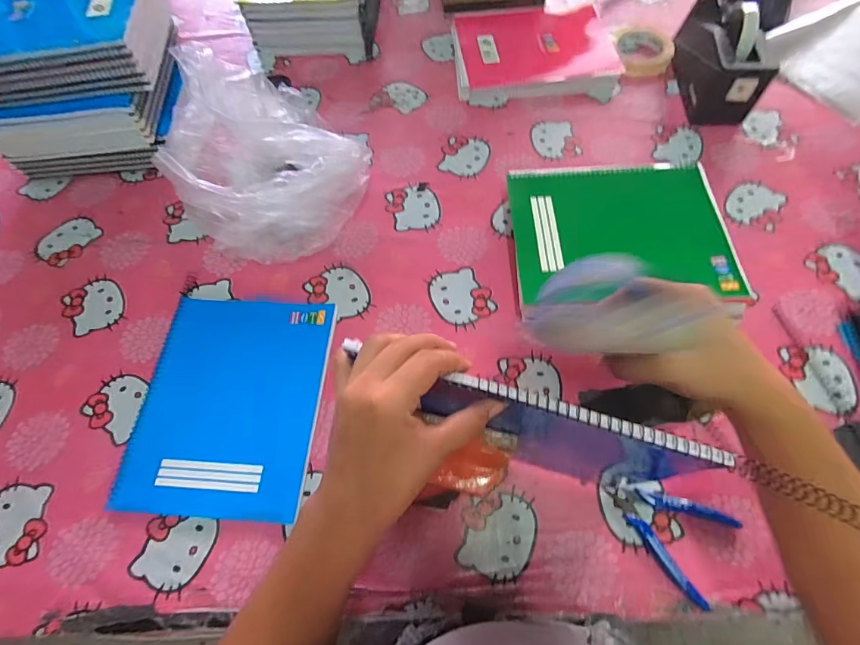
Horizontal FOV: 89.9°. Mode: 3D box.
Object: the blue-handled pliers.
[{"bbox_3d":[0.227,0.190,0.411,0.108,0.017,0.088,36,70,19],"label":"blue-handled pliers"}]

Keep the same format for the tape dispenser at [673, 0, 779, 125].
[{"bbox_3d":[0.440,-0.408,0.652,0.093,0.111,0.196,9,63,8],"label":"tape dispenser"}]

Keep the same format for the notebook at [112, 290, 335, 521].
[{"bbox_3d":[-0.225,0.082,0.487,0.197,0.014,0.246,2,63,4],"label":"notebook"}]

